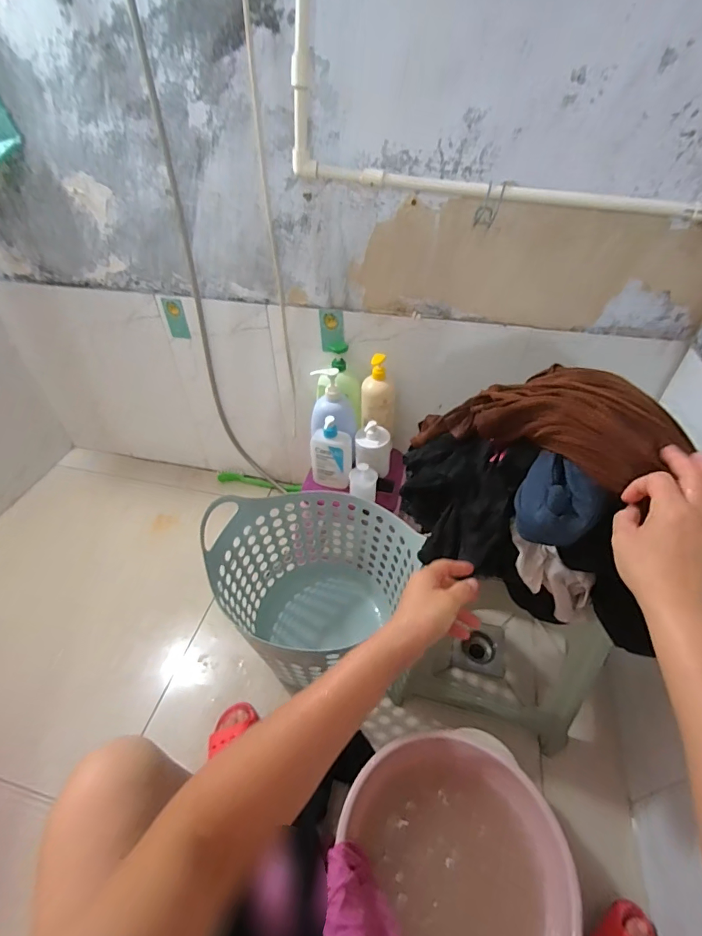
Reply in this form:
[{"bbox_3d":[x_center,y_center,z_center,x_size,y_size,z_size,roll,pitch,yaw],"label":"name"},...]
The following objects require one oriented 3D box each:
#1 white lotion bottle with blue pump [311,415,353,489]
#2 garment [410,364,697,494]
[{"bbox_3d":[-0.043,-0.036,1.002,0.095,0.182,0.052,11,44,13],"label":"white lotion bottle with blue pump"},{"bbox_3d":[0.226,-0.056,0.544,0.289,0.142,0.132,30,51,29],"label":"garment"}]

